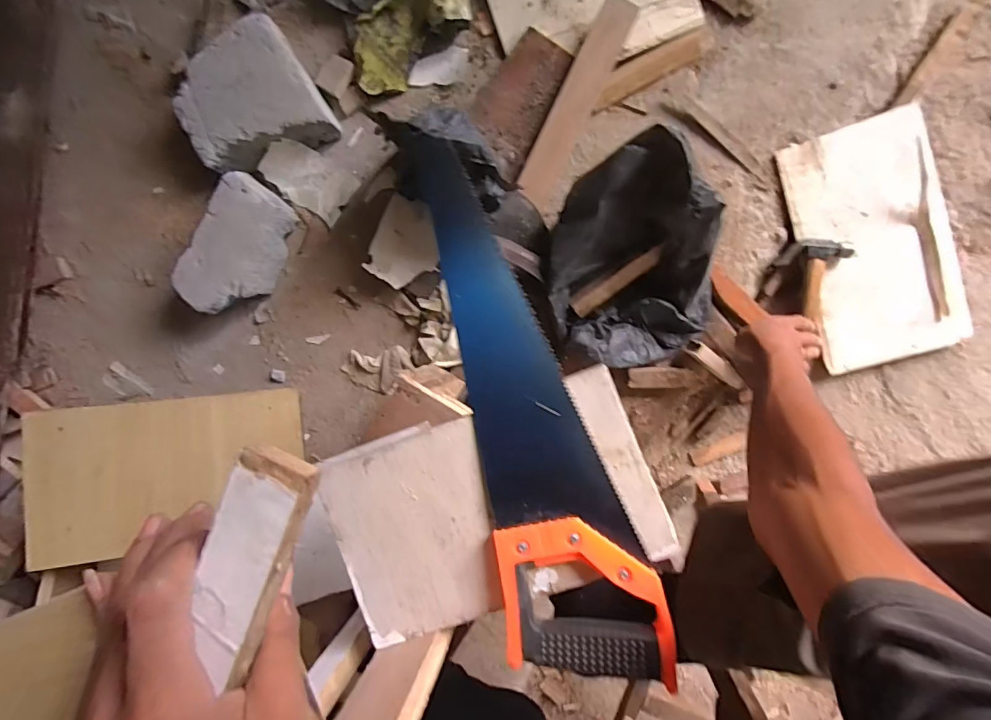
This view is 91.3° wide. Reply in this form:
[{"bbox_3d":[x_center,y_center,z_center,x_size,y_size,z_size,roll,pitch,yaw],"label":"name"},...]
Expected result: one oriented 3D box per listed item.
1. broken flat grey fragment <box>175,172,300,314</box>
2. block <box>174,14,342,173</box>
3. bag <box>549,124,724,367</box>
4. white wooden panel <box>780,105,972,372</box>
[{"bbox_3d":[-0.401,-0.174,0.764,0.125,0.075,0.213,27,97,3],"label":"broken flat grey fragment"},{"bbox_3d":[-0.371,-0.394,0.749,0.206,0.079,0.193,-24,93,7],"label":"block"},{"bbox_3d":[0.183,-0.129,0.654,0.211,0.164,0.272,-10,94,6],"label":"bag"},{"bbox_3d":[0.541,-0.164,0.686,0.189,0.027,0.336,-17,96,10],"label":"white wooden panel"}]

